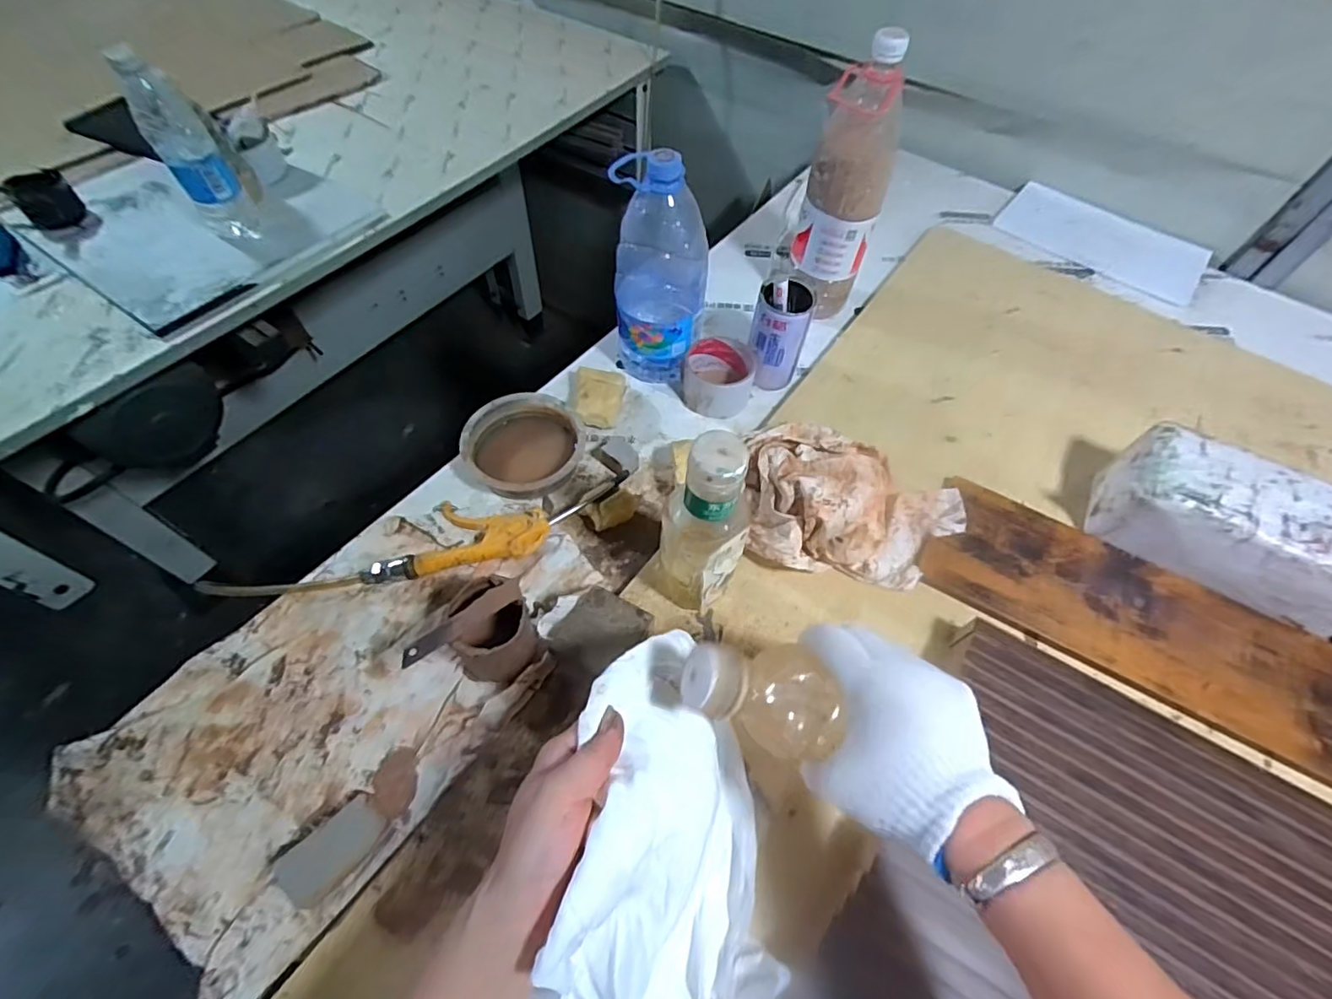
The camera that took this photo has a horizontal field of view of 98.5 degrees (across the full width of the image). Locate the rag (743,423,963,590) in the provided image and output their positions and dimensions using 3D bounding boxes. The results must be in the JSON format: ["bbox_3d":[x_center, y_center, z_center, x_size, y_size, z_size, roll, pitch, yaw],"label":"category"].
[{"bbox_3d":[0.185,-0.010,0.562,0.222,0.085,0.168,5,59,0],"label":"rag"}]

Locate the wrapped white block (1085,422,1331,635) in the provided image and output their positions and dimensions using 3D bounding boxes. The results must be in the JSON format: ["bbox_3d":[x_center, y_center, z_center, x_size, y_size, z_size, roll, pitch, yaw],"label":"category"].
[{"bbox_3d":[0.539,0.031,0.543,0.228,0.100,0.101,29,62,15],"label":"wrapped white block"}]

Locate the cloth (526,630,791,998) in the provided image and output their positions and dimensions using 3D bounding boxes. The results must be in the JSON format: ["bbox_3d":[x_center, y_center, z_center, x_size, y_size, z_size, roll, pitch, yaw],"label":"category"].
[{"bbox_3d":[0.002,0.235,0.354,0.146,0.140,0.276,13,59,6],"label":"cloth"}]

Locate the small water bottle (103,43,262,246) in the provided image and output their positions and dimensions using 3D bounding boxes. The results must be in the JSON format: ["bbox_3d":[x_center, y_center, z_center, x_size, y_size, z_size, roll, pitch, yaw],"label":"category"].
[{"bbox_3d":[-0.581,-0.419,0.703,0.060,0.215,0.069,-32,65,-20],"label":"small water bottle"}]

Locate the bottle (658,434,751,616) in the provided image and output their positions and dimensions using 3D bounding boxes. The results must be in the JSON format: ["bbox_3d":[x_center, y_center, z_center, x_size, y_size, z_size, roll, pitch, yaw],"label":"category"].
[{"bbox_3d":[0.034,0.031,0.472,0.070,0.222,0.053,-32,65,-20],"label":"bottle"}]

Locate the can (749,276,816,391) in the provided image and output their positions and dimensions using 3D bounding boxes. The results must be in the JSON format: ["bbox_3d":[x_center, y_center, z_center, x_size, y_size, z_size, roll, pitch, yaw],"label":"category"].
[{"bbox_3d":[0.129,-0.188,0.662,0.060,0.140,0.065,1,59,-2],"label":"can"}]

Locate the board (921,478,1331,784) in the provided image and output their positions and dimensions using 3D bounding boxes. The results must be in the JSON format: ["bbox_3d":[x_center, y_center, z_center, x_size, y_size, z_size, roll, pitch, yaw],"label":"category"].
[{"bbox_3d":[0.601,0.191,0.498,0.739,0.020,0.152,26,61,13],"label":"board"}]

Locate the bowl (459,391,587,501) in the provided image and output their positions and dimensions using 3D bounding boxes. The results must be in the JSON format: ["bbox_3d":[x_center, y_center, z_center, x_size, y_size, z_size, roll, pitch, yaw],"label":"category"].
[{"bbox_3d":[-0.153,-0.060,0.620,0.120,0.041,0.121,1,59,-2],"label":"bowl"}]

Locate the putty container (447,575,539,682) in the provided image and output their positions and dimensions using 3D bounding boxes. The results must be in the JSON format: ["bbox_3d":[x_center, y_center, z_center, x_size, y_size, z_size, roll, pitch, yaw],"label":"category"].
[{"bbox_3d":[-0.145,0.112,0.488,0.062,0.079,0.068,0,59,-2],"label":"putty container"}]

